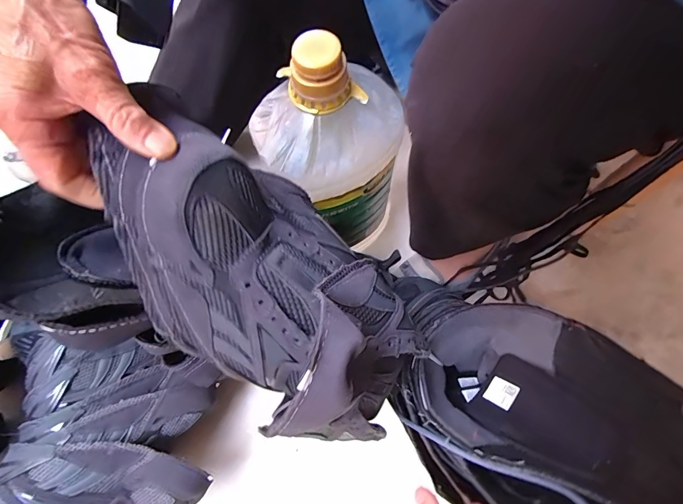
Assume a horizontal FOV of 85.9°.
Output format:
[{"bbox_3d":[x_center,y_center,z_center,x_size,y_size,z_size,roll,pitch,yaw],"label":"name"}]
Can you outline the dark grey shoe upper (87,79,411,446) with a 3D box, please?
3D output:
[{"bbox_3d":[-0.063,0.021,0.298,0.137,0.122,0.292,-43,107,11],"label":"dark grey shoe upper"}]

